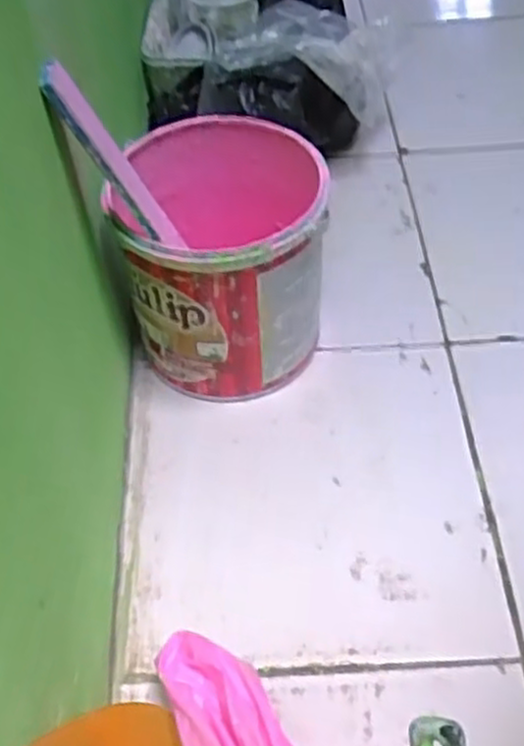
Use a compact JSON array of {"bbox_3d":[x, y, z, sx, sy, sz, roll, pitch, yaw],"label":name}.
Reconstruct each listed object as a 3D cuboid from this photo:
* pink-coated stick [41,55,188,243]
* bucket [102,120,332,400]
[{"bbox_3d":[-0.105,-0.149,0.561,0.014,0.162,0.025,-12,47,25],"label":"pink-coated stick"},{"bbox_3d":[-0.035,-0.100,0.710,0.176,0.186,0.184,3,52,4],"label":"bucket"}]

